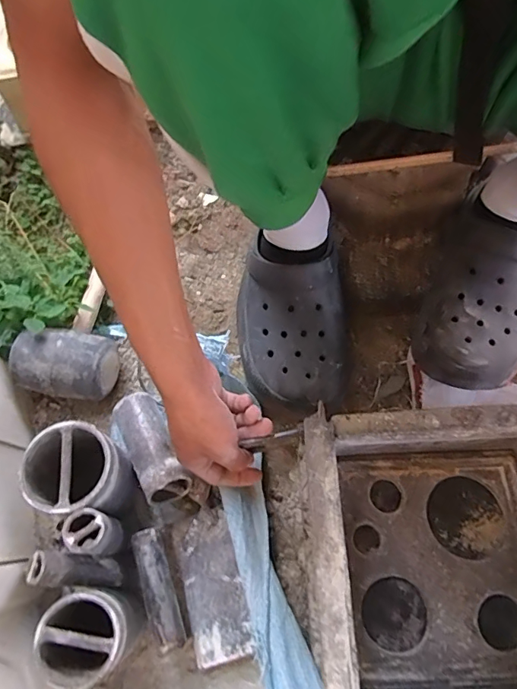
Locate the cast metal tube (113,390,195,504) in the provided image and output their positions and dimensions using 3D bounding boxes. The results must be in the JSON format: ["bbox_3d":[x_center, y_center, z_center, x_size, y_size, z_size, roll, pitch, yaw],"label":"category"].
[{"bbox_3d":[-0.108,0.101,0.449,0.051,0.043,0.115,-28,62,-9],"label":"cast metal tube"}]

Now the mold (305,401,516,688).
[{"bbox_3d":[0.161,0.182,0.389,0.235,0.126,0.238,-2,72,-1],"label":"mold"}]

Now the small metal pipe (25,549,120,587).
[{"bbox_3d":[-0.152,0.187,0.382,0.020,0.077,0.025,0,66,42],"label":"small metal pipe"}]

